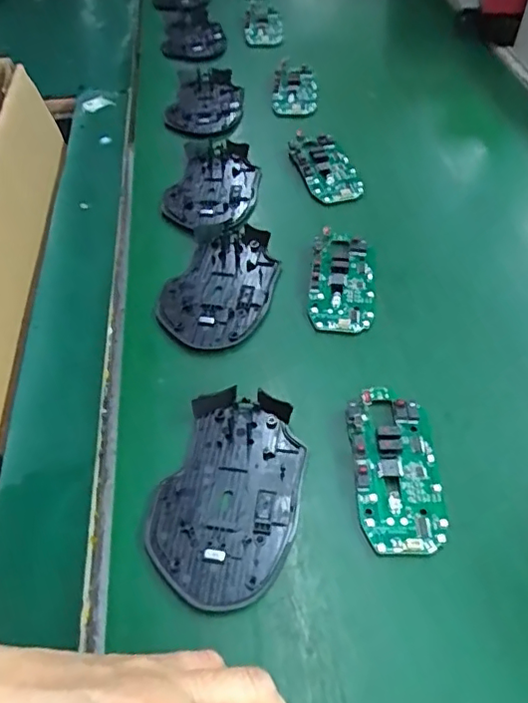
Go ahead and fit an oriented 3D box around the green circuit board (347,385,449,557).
[{"bbox_3d":[0.073,0.061,0.309,0.045,0.014,0.097,-2,53,0],"label":"green circuit board"}]

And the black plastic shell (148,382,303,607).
[{"bbox_3d":[-0.018,0.074,0.303,0.071,0.016,0.115,12,54,11],"label":"black plastic shell"}]

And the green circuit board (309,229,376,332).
[{"bbox_3d":[0.056,-0.053,0.407,0.045,0.019,0.092,3,53,4],"label":"green circuit board"}]

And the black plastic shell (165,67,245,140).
[{"bbox_3d":[-0.058,-0.248,0.560,0.067,0.018,0.113,6,53,6],"label":"black plastic shell"}]

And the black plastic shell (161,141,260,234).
[{"bbox_3d":[-0.043,-0.145,0.481,0.072,0.012,0.113,6,53,6],"label":"black plastic shell"}]

